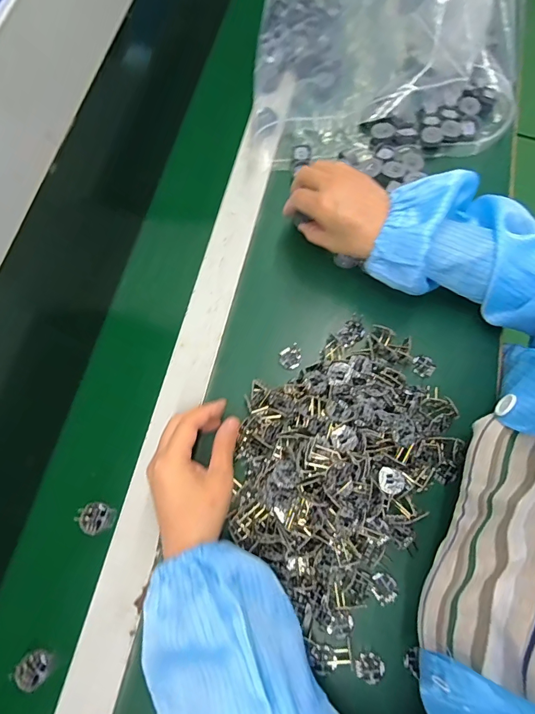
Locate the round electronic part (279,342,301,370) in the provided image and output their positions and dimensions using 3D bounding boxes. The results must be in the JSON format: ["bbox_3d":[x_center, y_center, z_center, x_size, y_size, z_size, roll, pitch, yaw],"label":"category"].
[{"bbox_3d":[0.025,-0.001,0.448,0.023,0.004,0.030,-3,70,1],"label":"round electronic part"}]

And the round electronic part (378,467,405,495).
[{"bbox_3d":[0.115,0.115,0.382,0.023,0.009,0.023,-1,70,2],"label":"round electronic part"}]

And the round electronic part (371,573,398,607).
[{"bbox_3d":[0.105,0.208,0.371,0.023,0.004,0.025,-1,70,2],"label":"round electronic part"}]

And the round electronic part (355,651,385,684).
[{"bbox_3d":[0.088,0.267,0.354,0.023,0.004,0.021,-1,70,2],"label":"round electronic part"}]

